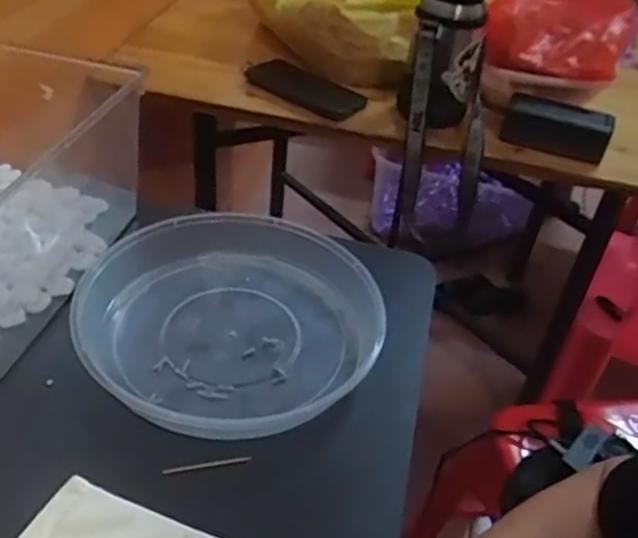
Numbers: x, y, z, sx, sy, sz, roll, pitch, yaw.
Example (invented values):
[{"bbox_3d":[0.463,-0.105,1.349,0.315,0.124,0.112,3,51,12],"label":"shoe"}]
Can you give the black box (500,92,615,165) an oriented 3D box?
[{"bbox_3d":[0.302,-0.180,0.877,0.129,0.055,0.054,19,41,13],"label":"black box"}]

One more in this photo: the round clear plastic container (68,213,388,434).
[{"bbox_3d":[-0.066,0.036,0.542,0.218,0.049,0.226,3,39,-3],"label":"round clear plastic container"}]

